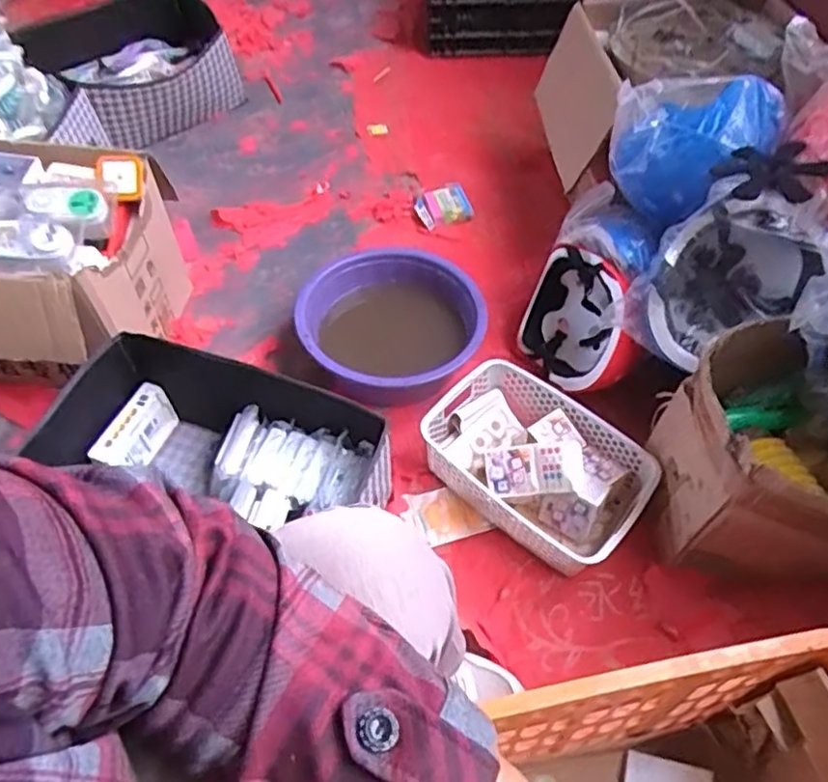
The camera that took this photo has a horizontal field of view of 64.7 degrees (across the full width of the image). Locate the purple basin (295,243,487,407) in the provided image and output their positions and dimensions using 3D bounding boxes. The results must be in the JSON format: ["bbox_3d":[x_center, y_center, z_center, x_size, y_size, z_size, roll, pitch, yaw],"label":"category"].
[{"bbox_3d":[-0.027,-0.094,1.058,0.277,0.120,0.285,-1,53,1],"label":"purple basin"}]

